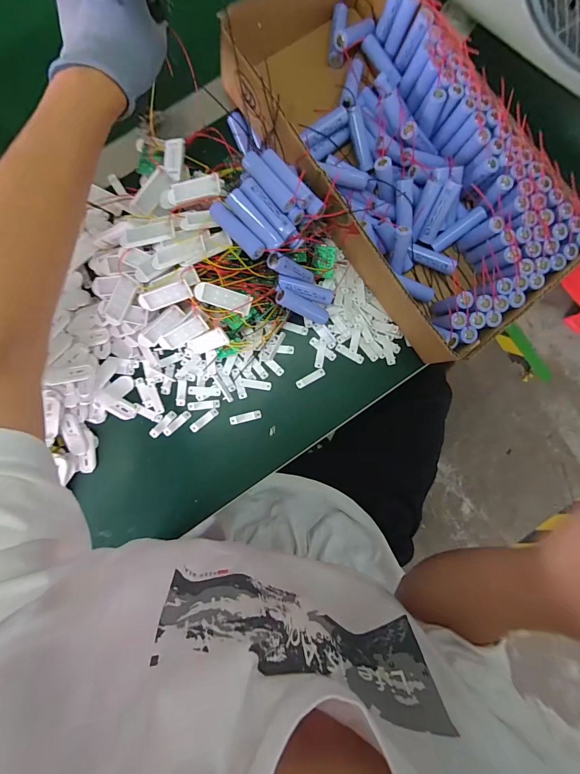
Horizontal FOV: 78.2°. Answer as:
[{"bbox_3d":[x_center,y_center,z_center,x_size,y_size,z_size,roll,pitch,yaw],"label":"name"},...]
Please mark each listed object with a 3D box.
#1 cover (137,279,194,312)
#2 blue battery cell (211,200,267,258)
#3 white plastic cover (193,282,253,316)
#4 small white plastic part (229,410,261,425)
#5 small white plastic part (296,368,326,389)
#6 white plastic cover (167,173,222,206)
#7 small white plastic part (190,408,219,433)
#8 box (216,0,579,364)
[{"bbox_3d":[-0.134,-0.097,0.383,0.058,0.007,0.022,-19,126,9],"label":"cover"},{"bbox_3d":[-0.052,-0.155,0.360,0.018,0.016,0.068,-43,90,-3],"label":"blue battery cell"},{"bbox_3d":[-0.070,-0.093,0.373,0.058,0.007,0.020,14,87,-18],"label":"white plastic cover"},{"bbox_3d":[-0.054,0.037,0.433,0.038,0.004,0.010,-14,89,-2],"label":"small white plastic part"},{"bbox_3d":[0.026,-0.011,0.442,0.038,0.004,0.011,-29,89,-3],"label":"small white plastic part"},{"bbox_3d":[-0.102,-0.210,0.378,0.059,0.008,0.022,-9,88,11],"label":"white plastic cover"},{"bbox_3d":[-0.103,0.040,0.429,0.039,0.004,0.010,-39,90,-3],"label":"small white plastic part"},{"bbox_3d":[0.128,-0.251,0.411,0.222,0.086,0.411,-38,90,-3],"label":"box"}]

